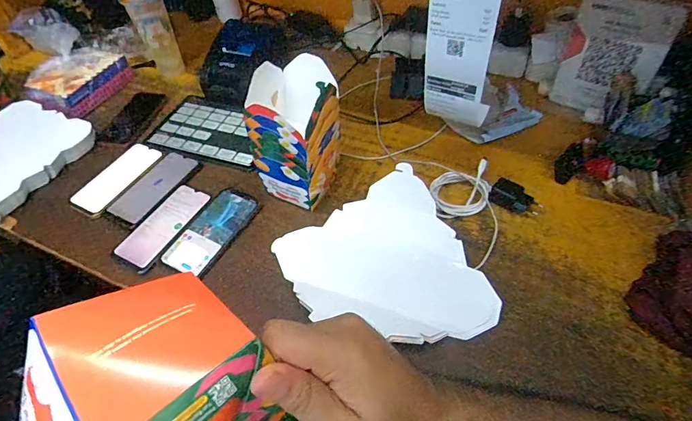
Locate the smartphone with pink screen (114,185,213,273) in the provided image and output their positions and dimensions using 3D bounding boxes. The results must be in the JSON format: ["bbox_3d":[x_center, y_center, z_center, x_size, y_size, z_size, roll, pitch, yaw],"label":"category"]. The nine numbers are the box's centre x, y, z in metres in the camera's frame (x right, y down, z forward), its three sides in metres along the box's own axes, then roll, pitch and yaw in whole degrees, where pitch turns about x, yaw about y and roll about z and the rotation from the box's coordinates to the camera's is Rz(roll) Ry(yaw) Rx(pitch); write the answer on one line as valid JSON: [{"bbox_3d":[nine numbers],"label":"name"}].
[{"bbox_3d":[-0.296,0.024,0.671,0.076,0.011,0.160,18,54,19],"label":"smartphone with pink screen"}]

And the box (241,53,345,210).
[{"bbox_3d":[-0.072,-0.110,0.631,0.119,0.192,0.128,10,52,13],"label":"box"}]

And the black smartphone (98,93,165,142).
[{"bbox_3d":[-0.459,-0.203,0.896,0.071,0.016,0.165,9,52,12],"label":"black smartphone"}]

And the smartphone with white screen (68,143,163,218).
[{"bbox_3d":[-0.420,-0.060,0.751,0.089,0.011,0.167,21,55,21],"label":"smartphone with white screen"}]

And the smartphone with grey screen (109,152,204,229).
[{"bbox_3d":[-0.337,-0.042,0.729,0.091,0.011,0.164,24,56,23],"label":"smartphone with grey screen"}]

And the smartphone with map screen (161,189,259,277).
[{"bbox_3d":[-0.212,0.030,0.656,0.077,0.008,0.157,20,55,20],"label":"smartphone with map screen"}]

